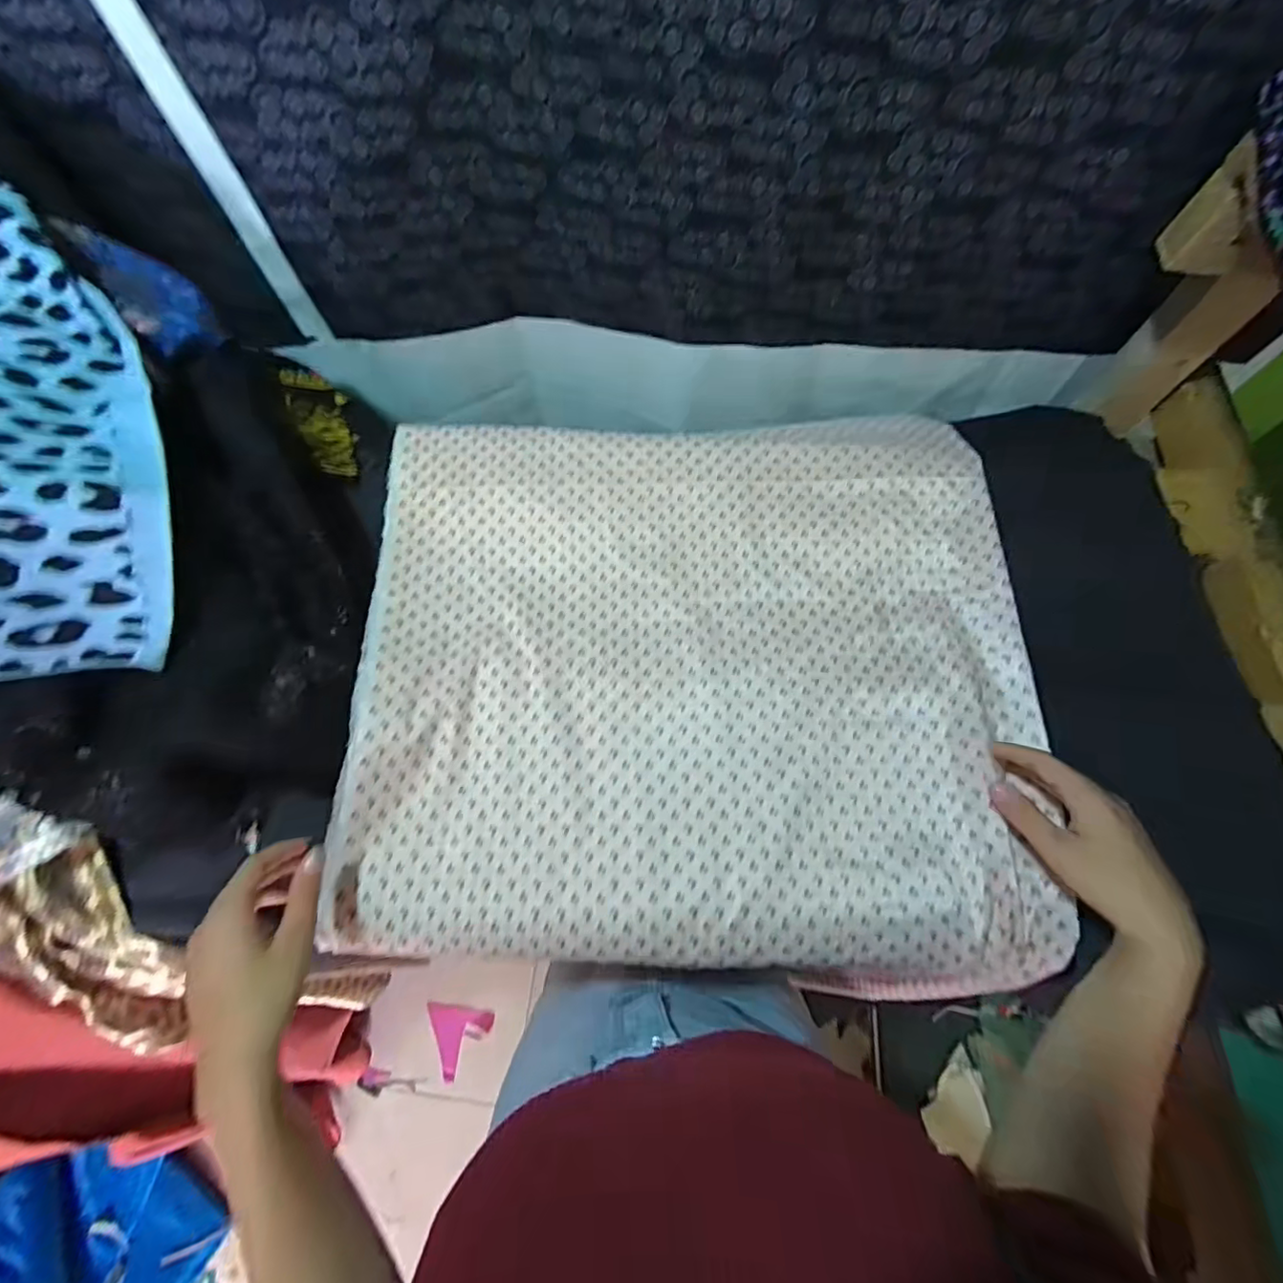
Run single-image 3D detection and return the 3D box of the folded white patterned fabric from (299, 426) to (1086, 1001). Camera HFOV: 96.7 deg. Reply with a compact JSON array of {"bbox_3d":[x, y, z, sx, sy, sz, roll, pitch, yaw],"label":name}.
[{"bbox_3d":[0.044,0.008,0.488,0.544,0.039,0.498,-2,67,0],"label":"folded white patterned fabric"}]

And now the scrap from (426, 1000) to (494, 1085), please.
[{"bbox_3d":[-0.370,0.807,1.144,0.130,0.023,0.132,6,69,2],"label":"scrap"}]

